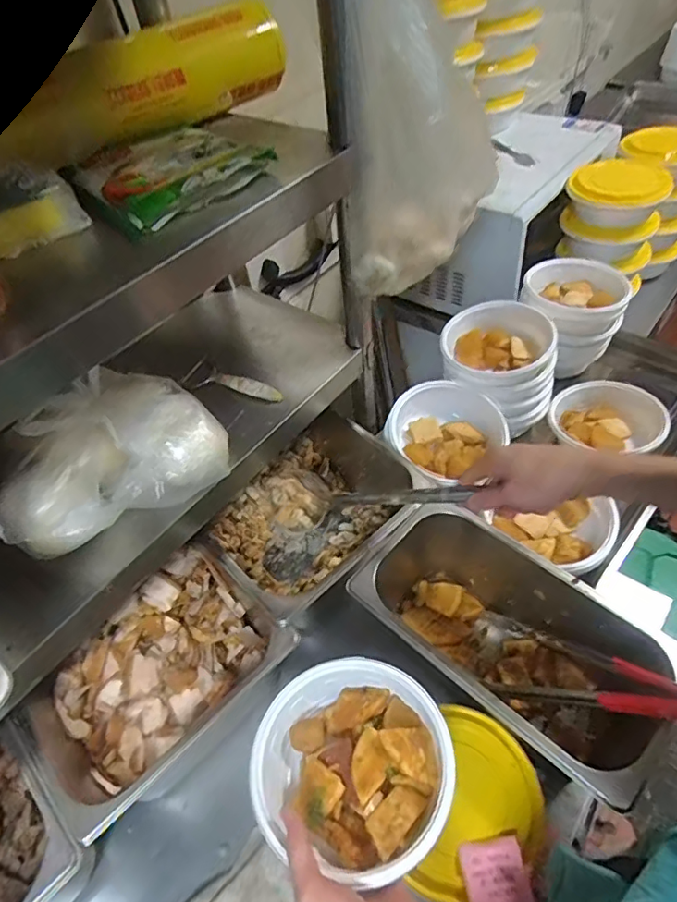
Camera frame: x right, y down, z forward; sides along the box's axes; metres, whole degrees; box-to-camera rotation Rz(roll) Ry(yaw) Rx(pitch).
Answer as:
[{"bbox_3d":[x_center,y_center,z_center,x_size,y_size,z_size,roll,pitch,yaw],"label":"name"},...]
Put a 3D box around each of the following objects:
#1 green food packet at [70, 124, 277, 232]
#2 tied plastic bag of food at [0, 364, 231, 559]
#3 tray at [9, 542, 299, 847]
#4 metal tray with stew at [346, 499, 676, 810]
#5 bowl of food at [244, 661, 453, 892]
[{"bbox_3d":[-0.158,-0.264,0.503,0.144,0.026,0.164,-38,56,-23],"label":"green food packet"},{"bbox_3d":[-0.247,-0.005,0.559,0.228,0.091,0.173,-29,53,-17],"label":"tied plastic bag of food"},{"bbox_3d":[-0.206,0.274,0.633,0.240,0.155,0.251,33,61,29],"label":"tray"},{"bbox_3d":[0.185,0.226,0.619,0.338,0.182,0.170,33,61,28],"label":"metal tray with stew"},{"bbox_3d":[0.013,0.274,0.473,0.168,0.064,0.156,-3,50,4],"label":"bowl of food"}]

